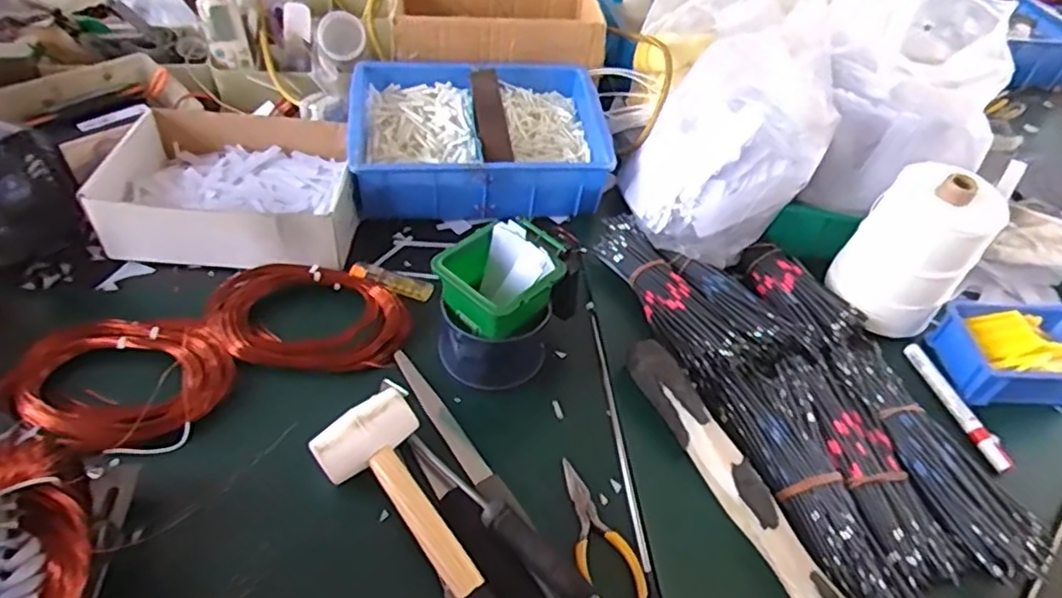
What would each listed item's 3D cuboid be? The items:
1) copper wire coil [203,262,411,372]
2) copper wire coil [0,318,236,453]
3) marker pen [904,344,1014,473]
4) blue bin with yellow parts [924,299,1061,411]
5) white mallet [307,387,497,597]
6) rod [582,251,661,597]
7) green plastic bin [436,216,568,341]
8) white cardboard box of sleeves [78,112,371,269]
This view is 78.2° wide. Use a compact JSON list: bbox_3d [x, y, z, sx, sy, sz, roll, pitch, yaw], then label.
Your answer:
[{"bbox_3d":[-0.212,0.012,0.628,0.186,0.042,0.114,14,47,5],"label":"copper wire coil"},{"bbox_3d":[-0.354,0.065,0.571,0.168,0.034,0.133,18,59,12],"label":"copper wire coil"},{"bbox_3d":[0.409,0.102,0.630,0.017,0.014,0.139,-7,49,-13],"label":"marker pen"},{"bbox_3d":[0.492,0.051,0.657,0.154,0.051,0.109,2,47,-6],"label":"blue bin with yellow parts"},{"bbox_3d":[-0.059,0.170,0.474,0.074,0.037,0.253,-33,59,-31],"label":"white mallet"},{"bbox_3d":[0.077,0.124,0.572,0.012,0.011,0.426,0,47,-8],"label":"rod"},{"bbox_3d":[-0.023,-0.018,0.566,0.102,0.053,0.087,-32,58,-31],"label":"green plastic bin"},{"bbox_3d":[-0.313,-0.125,0.715,0.243,0.070,0.190,3,47,-4],"label":"white cardboard box of sleeves"}]

